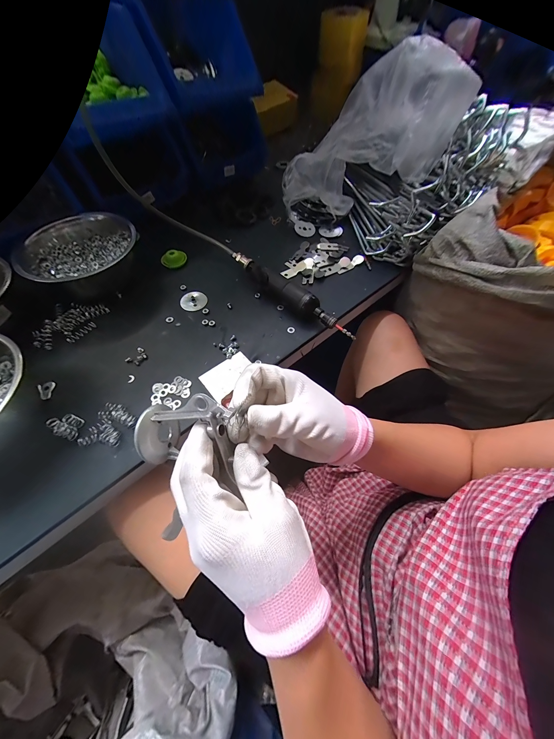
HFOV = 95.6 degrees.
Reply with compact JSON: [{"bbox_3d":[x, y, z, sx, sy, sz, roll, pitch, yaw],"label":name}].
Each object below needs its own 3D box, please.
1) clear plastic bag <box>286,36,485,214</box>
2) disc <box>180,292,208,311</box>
[{"bbox_3d":[0.176,-0.445,0.519,0.310,0.254,0.188,21,62,13],"label":"clear plastic bag"},{"bbox_3d":[-0.150,-0.123,0.451,0.047,0.006,0.043,0,59,1],"label":"disc"}]

